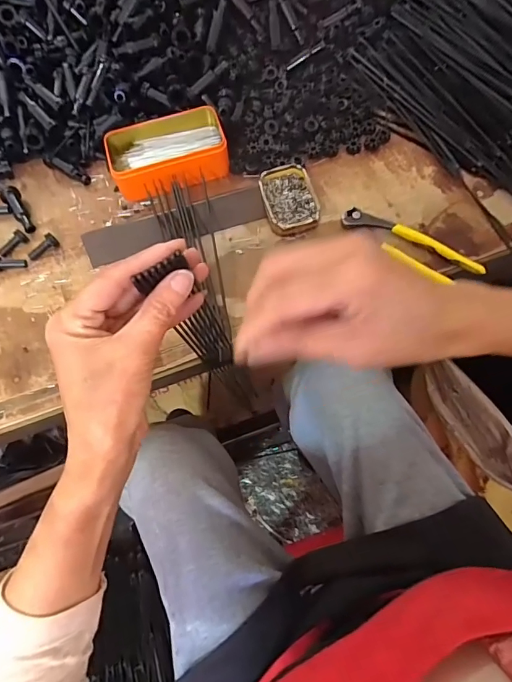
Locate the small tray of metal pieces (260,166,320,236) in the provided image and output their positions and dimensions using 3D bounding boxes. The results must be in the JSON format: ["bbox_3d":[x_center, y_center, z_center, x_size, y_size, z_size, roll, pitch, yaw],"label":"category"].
[{"bbox_3d":[0.041,-0.171,0.520,0.062,0.017,0.088,-14,69,-3],"label":"small tray of metal pieces"}]

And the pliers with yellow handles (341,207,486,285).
[{"bbox_3d":[0.173,-0.110,0.485,0.162,0.017,0.038,36,74,15],"label":"pliers with yellow handles"}]

